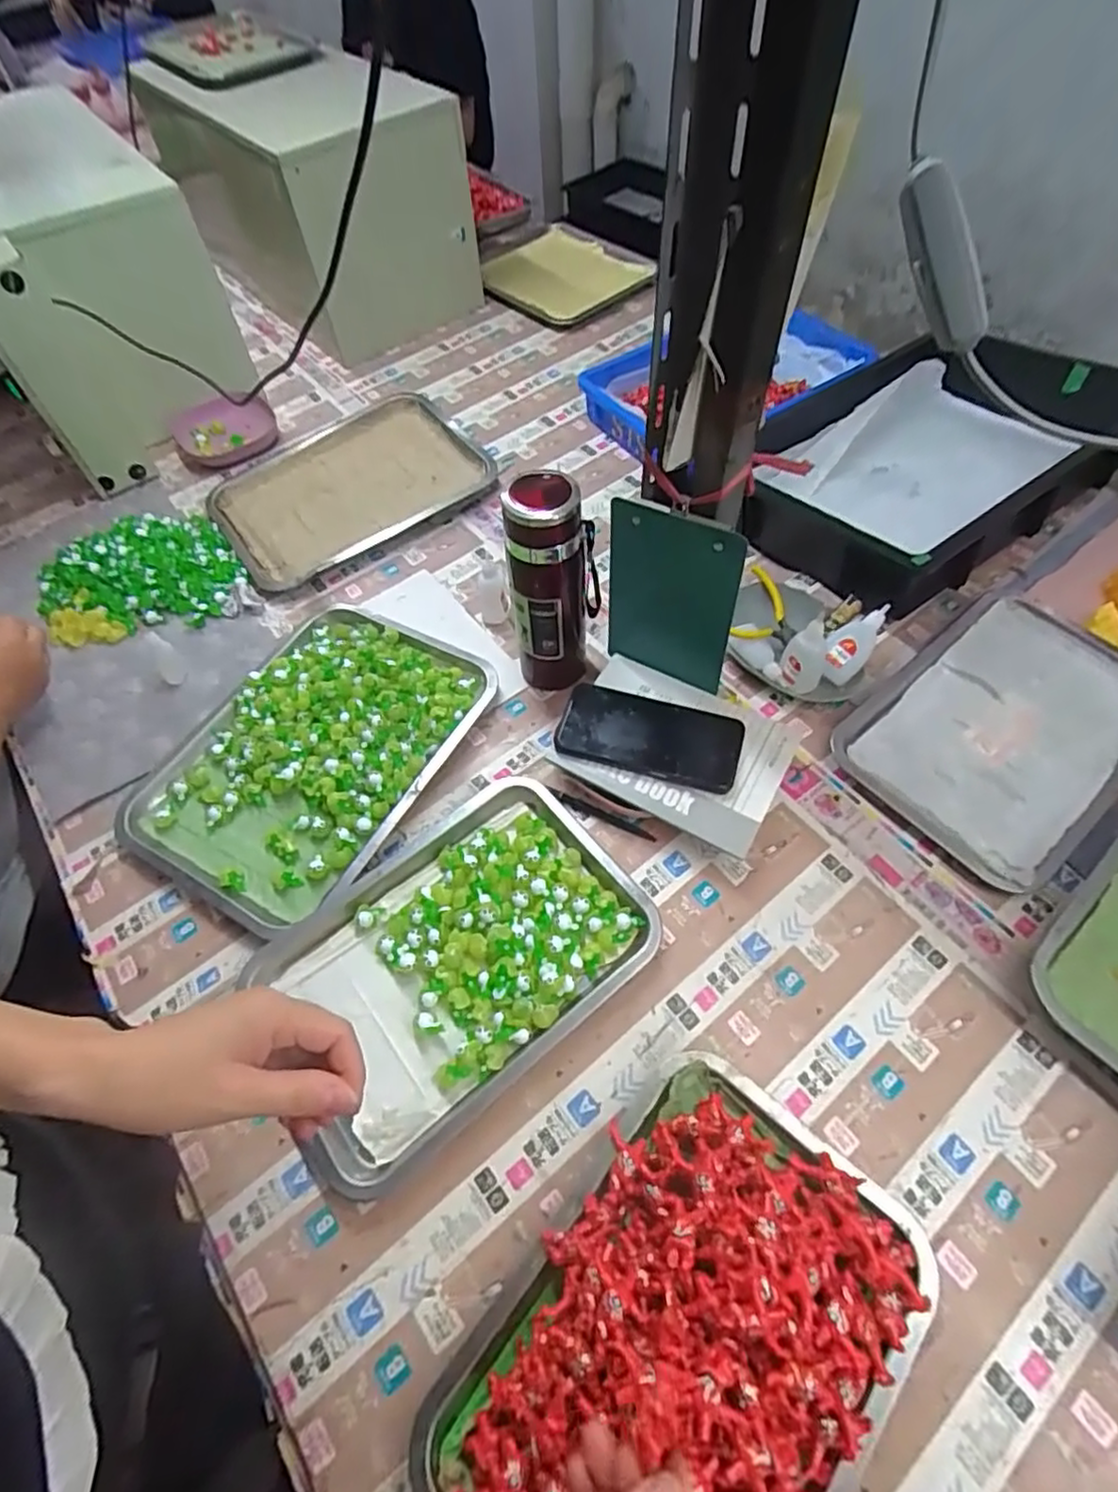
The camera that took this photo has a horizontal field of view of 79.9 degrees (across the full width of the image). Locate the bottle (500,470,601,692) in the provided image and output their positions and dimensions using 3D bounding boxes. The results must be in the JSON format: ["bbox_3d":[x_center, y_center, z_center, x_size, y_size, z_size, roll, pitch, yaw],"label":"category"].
[{"bbox_3d":[-0.004,-0.146,0.657,0.082,0.243,0.064,-4,58,2],"label":"bottle"}]

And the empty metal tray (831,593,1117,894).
[{"bbox_3d":[0.435,-0.021,0.648,0.307,0.022,0.206,-37,65,-19],"label":"empty metal tray"}]

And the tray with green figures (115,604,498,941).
[{"bbox_3d":[-0.252,0.000,0.696,0.271,0.046,0.354,26,63,18],"label":"tray with green figures"}]

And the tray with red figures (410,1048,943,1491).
[{"bbox_3d":[0.082,0.367,0.399,0.208,0.075,0.302,36,66,21],"label":"tray with red figures"}]

